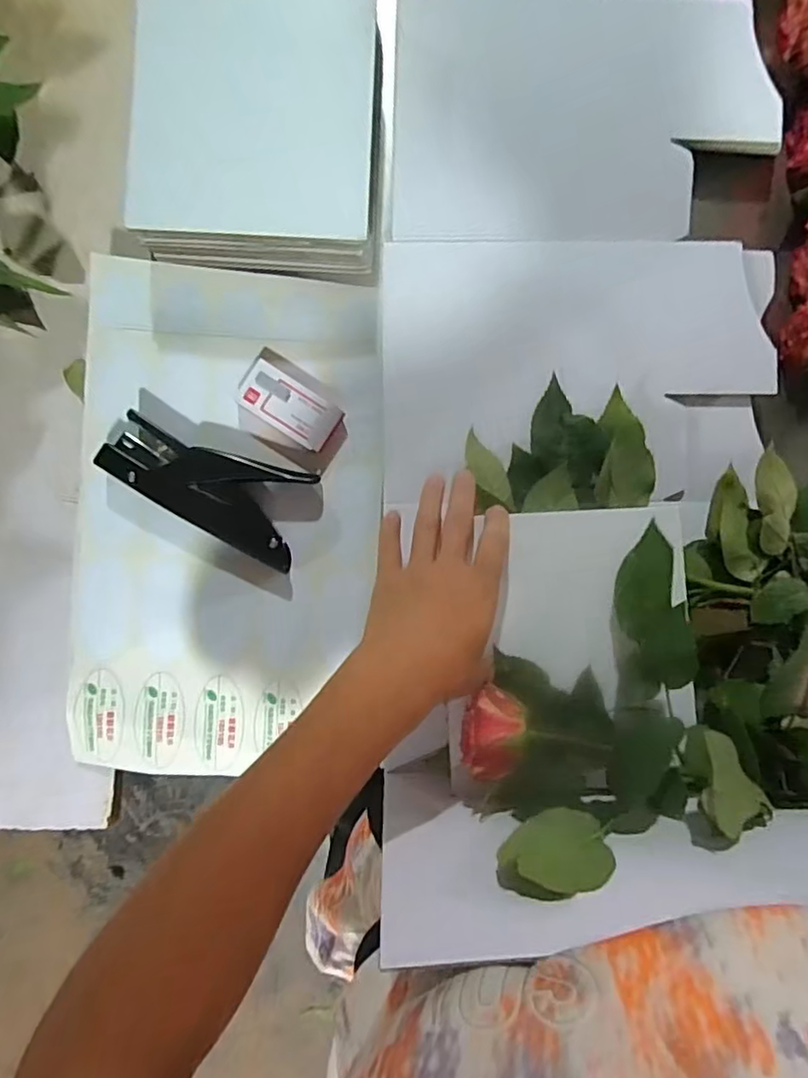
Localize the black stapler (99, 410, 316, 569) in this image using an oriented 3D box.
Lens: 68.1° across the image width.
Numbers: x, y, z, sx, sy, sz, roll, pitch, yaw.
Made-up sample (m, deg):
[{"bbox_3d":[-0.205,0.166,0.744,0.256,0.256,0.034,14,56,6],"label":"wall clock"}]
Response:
[{"bbox_3d":[-0.144,-0.036,0.430,0.142,0.026,0.069,20,88,4],"label":"black stapler"}]

